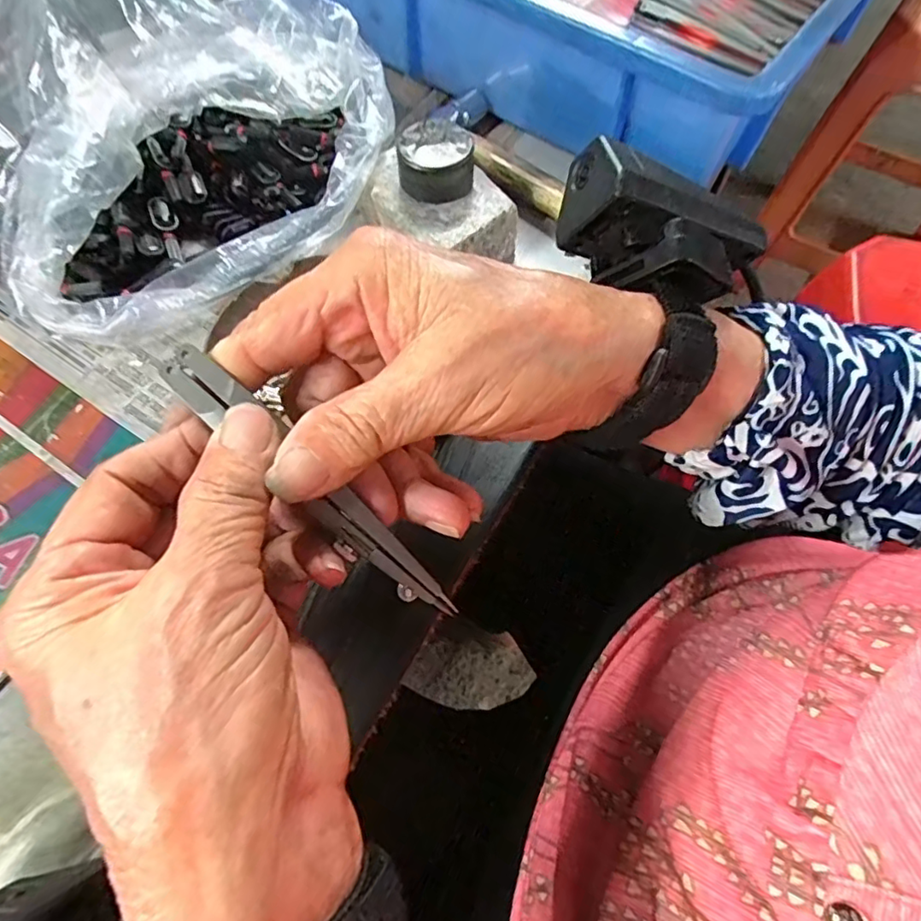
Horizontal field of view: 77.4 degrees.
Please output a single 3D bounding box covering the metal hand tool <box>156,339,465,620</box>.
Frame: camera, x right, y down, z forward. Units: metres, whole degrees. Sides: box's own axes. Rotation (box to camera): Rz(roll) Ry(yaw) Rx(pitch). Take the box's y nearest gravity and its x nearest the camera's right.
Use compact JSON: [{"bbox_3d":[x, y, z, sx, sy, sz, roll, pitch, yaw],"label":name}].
[{"bbox_3d":[-0.043,0.008,0.168,0.107,0.004,0.014,43,67,-4],"label":"metal hand tool"}]

